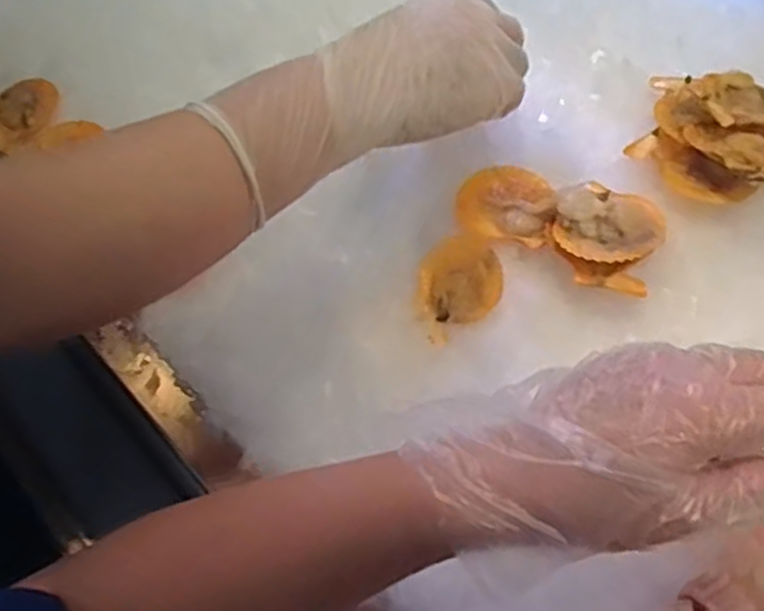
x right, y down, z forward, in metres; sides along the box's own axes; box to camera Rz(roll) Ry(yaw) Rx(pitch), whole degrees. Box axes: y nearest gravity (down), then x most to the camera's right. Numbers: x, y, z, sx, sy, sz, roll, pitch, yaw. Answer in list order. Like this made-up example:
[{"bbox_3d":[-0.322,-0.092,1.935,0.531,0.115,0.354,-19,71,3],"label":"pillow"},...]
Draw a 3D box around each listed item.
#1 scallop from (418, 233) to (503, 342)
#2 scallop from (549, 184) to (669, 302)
[{"bbox_3d":[0.047,-0.013,0.478,0.049,0.020,0.066,-1,54,1],"label":"scallop"},{"bbox_3d":[0.132,-0.043,0.462,0.061,0.019,0.065,-1,54,1],"label":"scallop"}]

